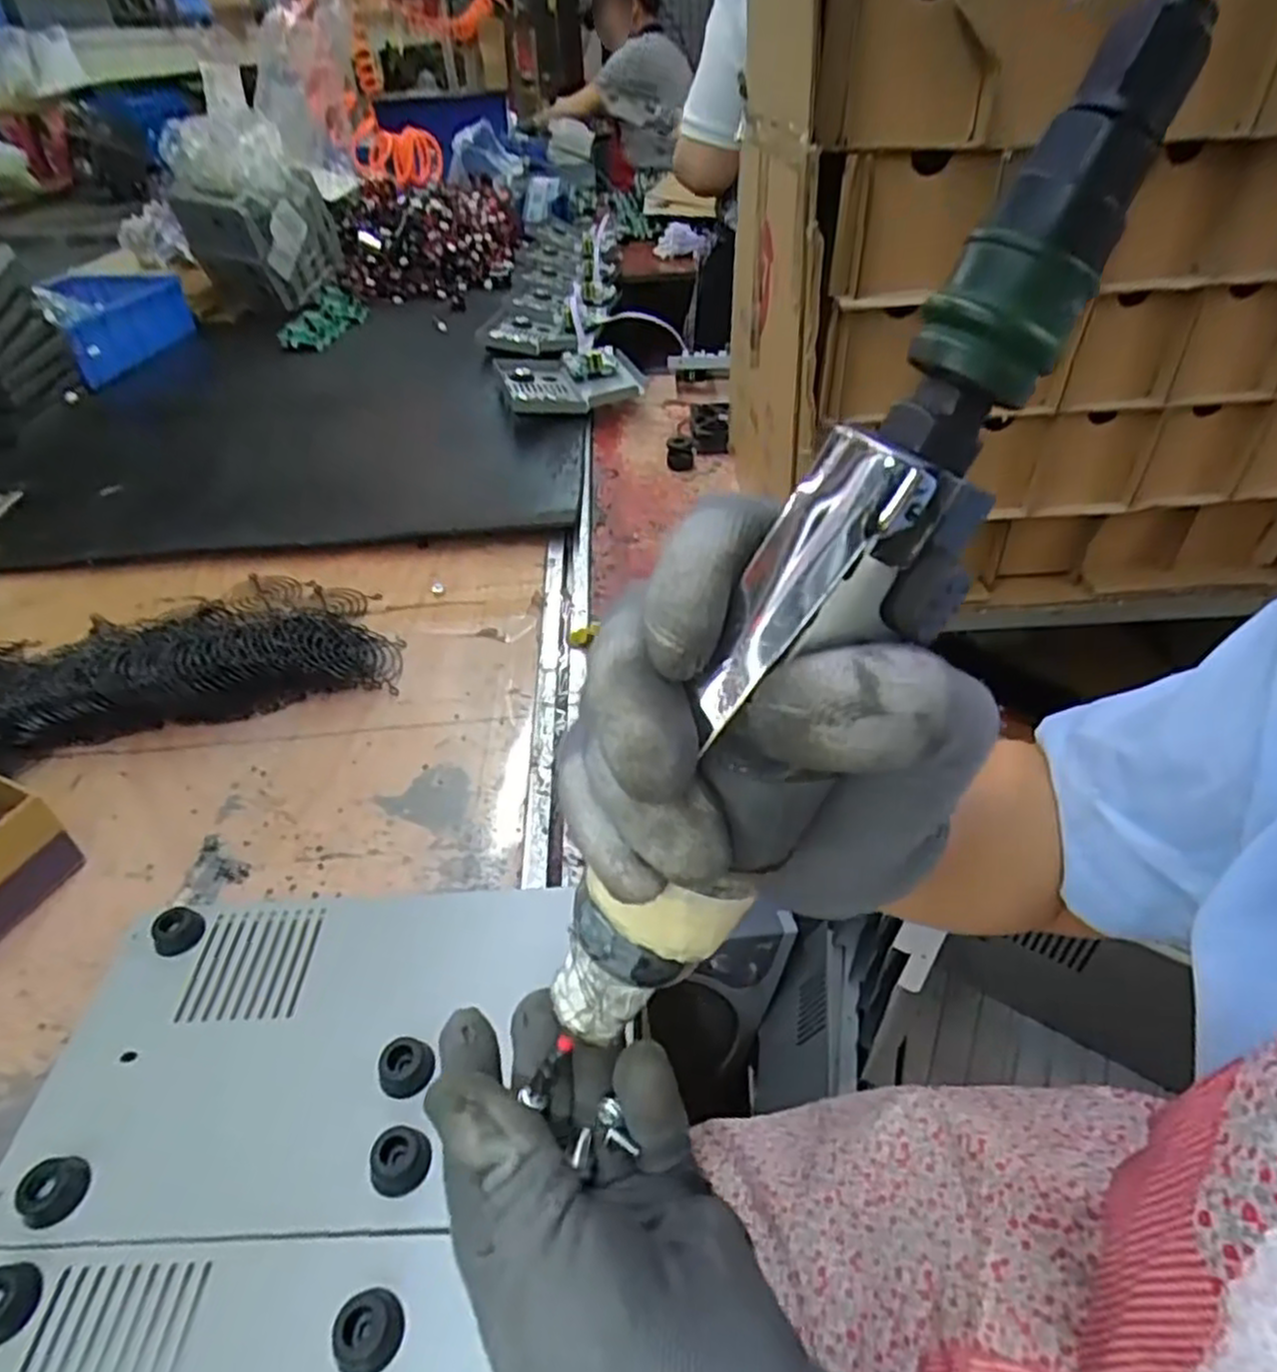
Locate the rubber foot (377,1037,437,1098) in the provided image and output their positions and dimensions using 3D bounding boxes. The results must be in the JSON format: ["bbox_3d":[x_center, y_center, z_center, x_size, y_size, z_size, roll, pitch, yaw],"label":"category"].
[{"bbox_3d":[-0.105,0.174,0.340,0.020,0.017,0.024,2,43,5],"label":"rubber foot"}]

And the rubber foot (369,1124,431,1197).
[{"bbox_3d":[-0.099,0.197,0.312,0.022,0.013,0.023,-12,43,-10],"label":"rubber foot"}]

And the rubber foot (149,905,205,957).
[{"bbox_3d":[-0.245,0.129,0.398,0.023,0.010,0.024,-1,43,1],"label":"rubber foot"}]

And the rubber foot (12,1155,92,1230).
[{"bbox_3d":[-0.243,0.209,0.312,0.023,0.012,0.024,-1,43,1],"label":"rubber foot"}]

